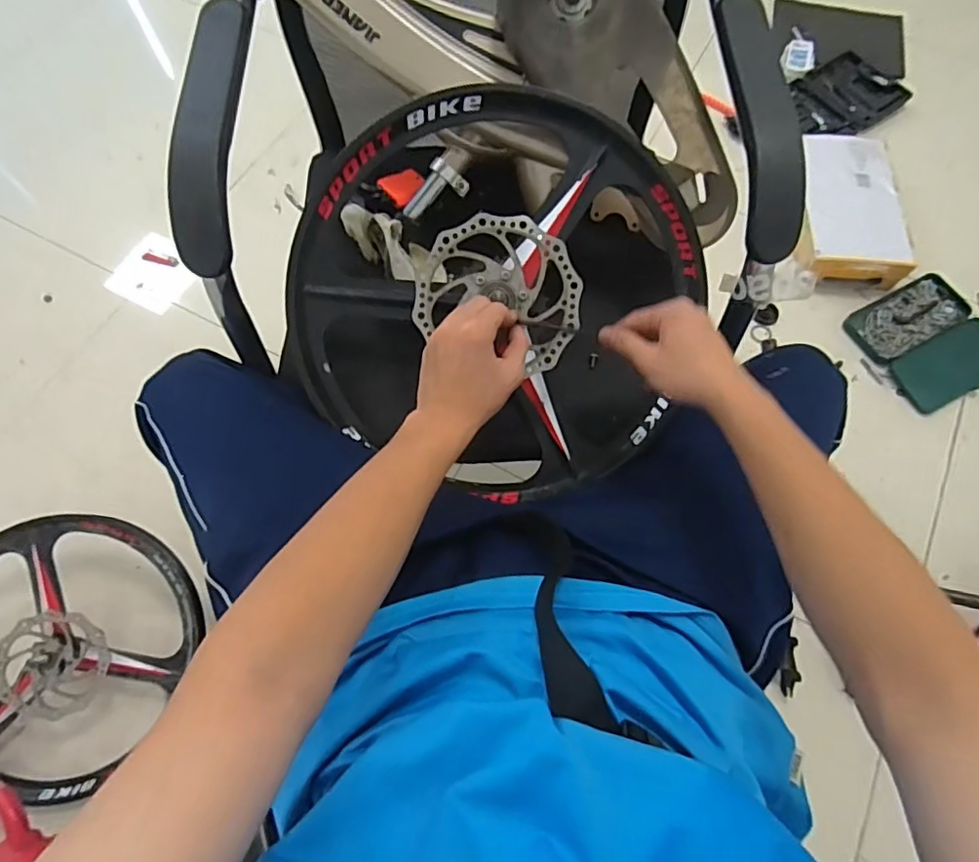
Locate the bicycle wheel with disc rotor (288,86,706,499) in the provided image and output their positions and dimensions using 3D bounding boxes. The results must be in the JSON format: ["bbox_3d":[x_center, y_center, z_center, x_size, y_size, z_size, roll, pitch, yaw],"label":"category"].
[{"bbox_3d":[0.003,-0.135,0.559,0.393,0.074,0.382,0,94,3],"label":"bicycle wheel with disc rotor"}]

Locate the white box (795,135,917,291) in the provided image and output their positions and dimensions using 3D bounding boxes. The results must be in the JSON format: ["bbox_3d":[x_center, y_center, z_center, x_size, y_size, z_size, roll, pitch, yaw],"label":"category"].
[{"bbox_3d":[0.763,-0.475,1.225,0.214,0.082,0.347,10,67,3],"label":"white box"}]

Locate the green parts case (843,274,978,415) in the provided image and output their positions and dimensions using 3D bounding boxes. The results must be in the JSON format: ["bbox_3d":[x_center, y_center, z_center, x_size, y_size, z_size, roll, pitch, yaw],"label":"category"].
[{"bbox_3d":[0.882,-0.186,1.153,0.252,0.031,0.246,-25,70,-9],"label":"green parts case"}]

